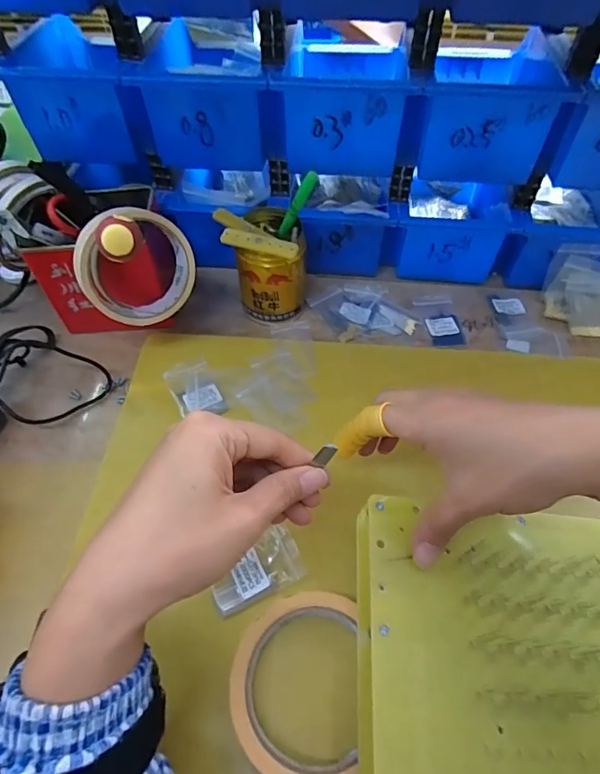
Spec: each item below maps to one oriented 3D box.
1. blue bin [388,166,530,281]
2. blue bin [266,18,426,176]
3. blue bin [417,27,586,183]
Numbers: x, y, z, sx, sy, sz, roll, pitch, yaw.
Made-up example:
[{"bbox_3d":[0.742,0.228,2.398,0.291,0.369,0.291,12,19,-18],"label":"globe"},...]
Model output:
[{"bbox_3d":[0.155,-0.193,0.486,0.125,0.085,0.151,5,56,3],"label":"blue bin"},{"bbox_3d":[0.041,-0.272,0.413,0.107,0.083,0.168,5,56,3],"label":"blue bin"},{"bbox_3d":[0.157,-0.257,0.400,0.108,0.071,0.166,7,56,5],"label":"blue bin"}]

